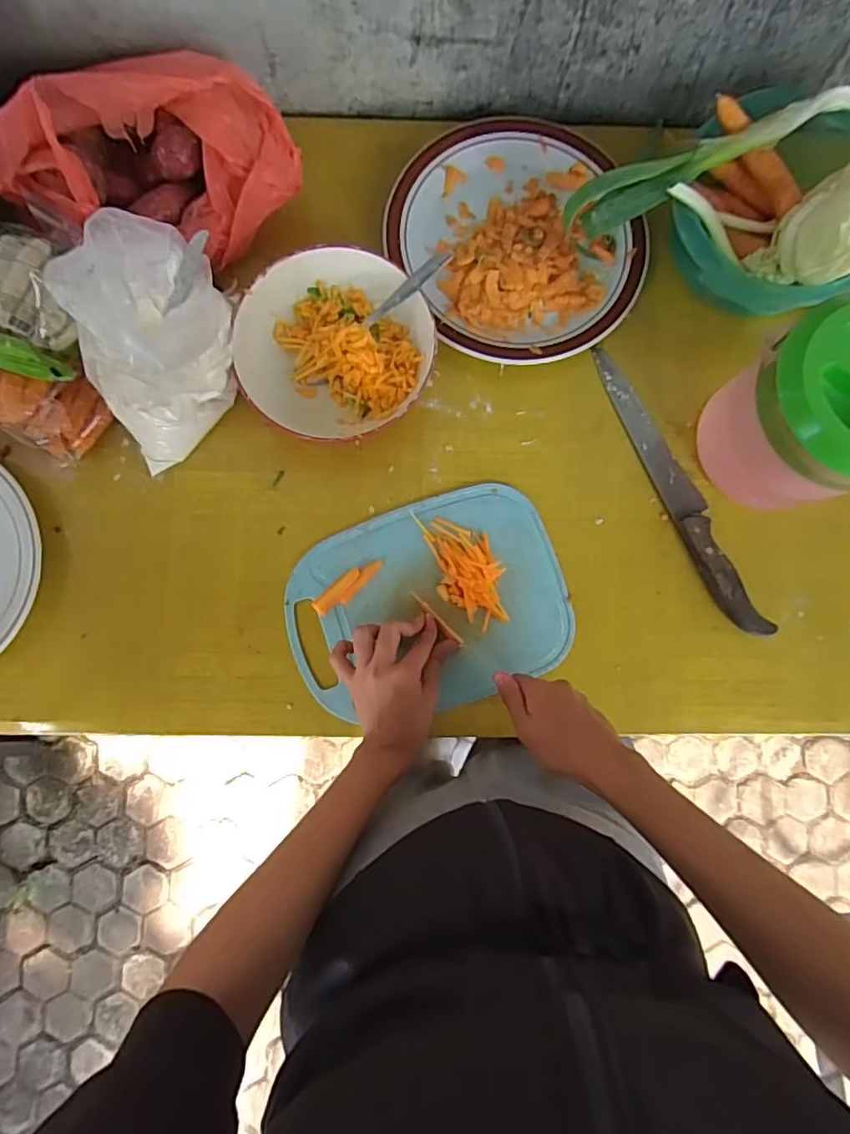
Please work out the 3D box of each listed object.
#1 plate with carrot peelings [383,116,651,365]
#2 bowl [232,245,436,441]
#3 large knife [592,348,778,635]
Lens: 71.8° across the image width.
[{"bbox_3d":[0.086,-0.313,0.559,0.218,0.024,0.243,-26,88,-3],"label":"plate with carrot peelings"},{"bbox_3d":[-0.079,-0.200,0.529,0.166,0.048,0.157,0,86,-2],"label":"bowl"},{"bbox_3d":[0.238,-0.073,0.544,0.035,0.021,0.295,-24,87,-3],"label":"large knife"}]

